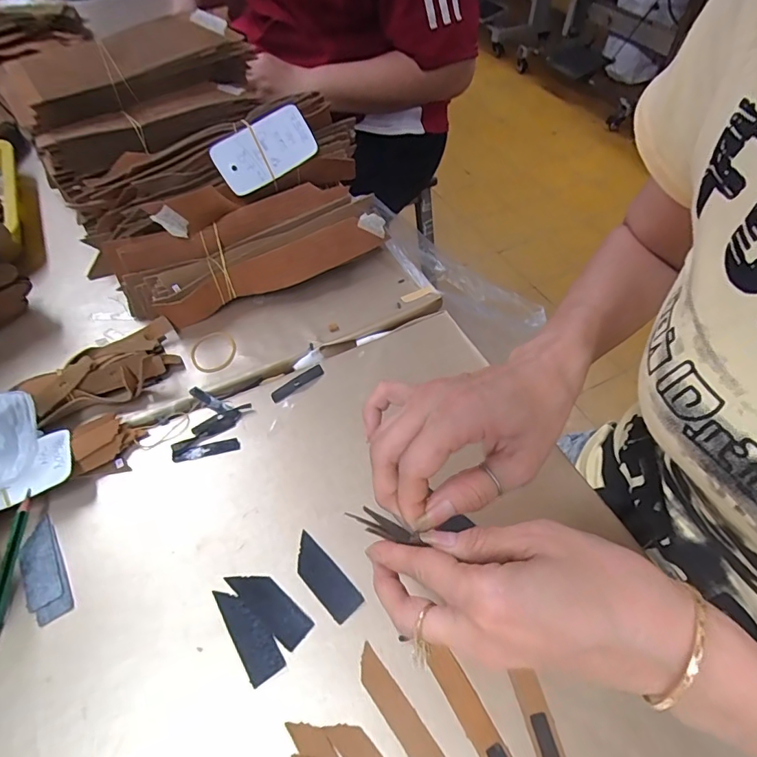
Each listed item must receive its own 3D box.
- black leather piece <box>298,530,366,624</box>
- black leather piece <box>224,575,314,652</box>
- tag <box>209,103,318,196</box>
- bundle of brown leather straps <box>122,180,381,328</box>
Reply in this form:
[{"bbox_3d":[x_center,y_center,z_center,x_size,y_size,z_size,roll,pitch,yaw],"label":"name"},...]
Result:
[{"bbox_3d":[-0.039,0.138,0.331,0.023,0.004,0.063,-38,61,-24],"label":"black leather piece"},{"bbox_3d":[-0.073,0.152,0.319,0.063,0.004,0.022,35,61,24],"label":"black leather piece"},{"bbox_3d":[-0.117,-0.235,0.487,0.099,0.055,0.012,-32,19,-6],"label":"tag"},{"bbox_3d":[-0.126,-0.130,0.491,0.260,0.067,0.087,-21,56,-14],"label":"bundle of brown leather straps"}]

